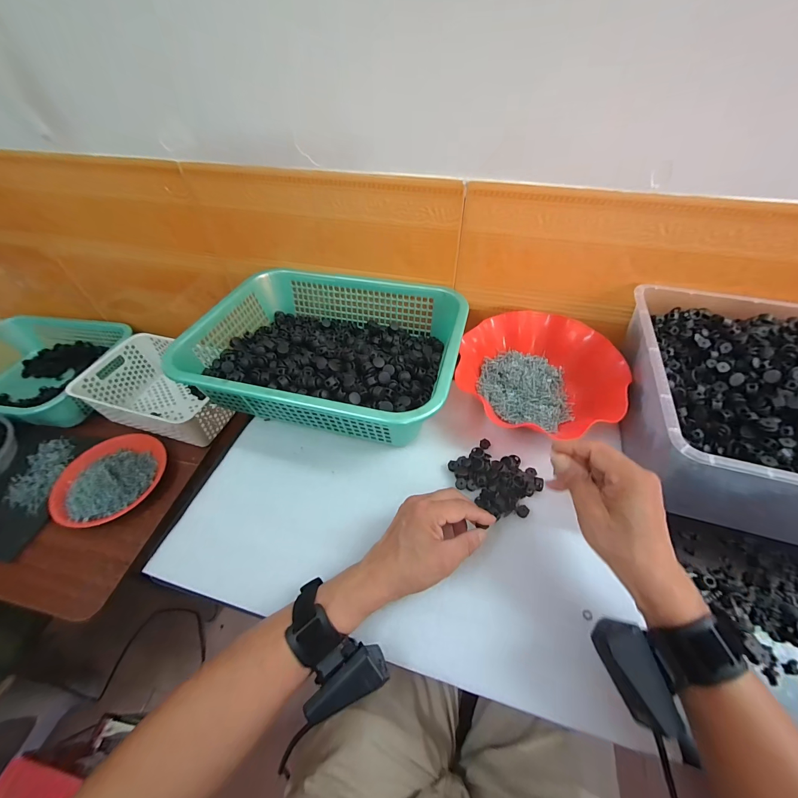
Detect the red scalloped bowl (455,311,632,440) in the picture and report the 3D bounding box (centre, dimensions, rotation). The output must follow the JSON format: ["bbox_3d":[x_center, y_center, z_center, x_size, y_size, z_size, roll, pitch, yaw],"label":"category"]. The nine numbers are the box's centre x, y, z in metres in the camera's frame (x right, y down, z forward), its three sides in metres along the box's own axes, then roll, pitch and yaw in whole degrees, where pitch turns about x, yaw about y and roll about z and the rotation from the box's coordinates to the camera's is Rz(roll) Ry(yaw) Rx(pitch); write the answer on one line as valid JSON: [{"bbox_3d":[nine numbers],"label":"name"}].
[{"bbox_3d":[0.198,-0.041,0.498,0.222,0.059,0.203,1,51,3],"label":"red scalloped bowl"}]

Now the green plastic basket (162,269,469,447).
[{"bbox_3d":[-0.105,-0.084,0.526,0.389,0.095,0.299,11,52,11],"label":"green plastic basket"}]

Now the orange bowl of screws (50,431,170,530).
[{"bbox_3d":[-0.576,0.134,0.658,0.200,0.053,0.190,-1,51,1],"label":"orange bowl of screws"}]

